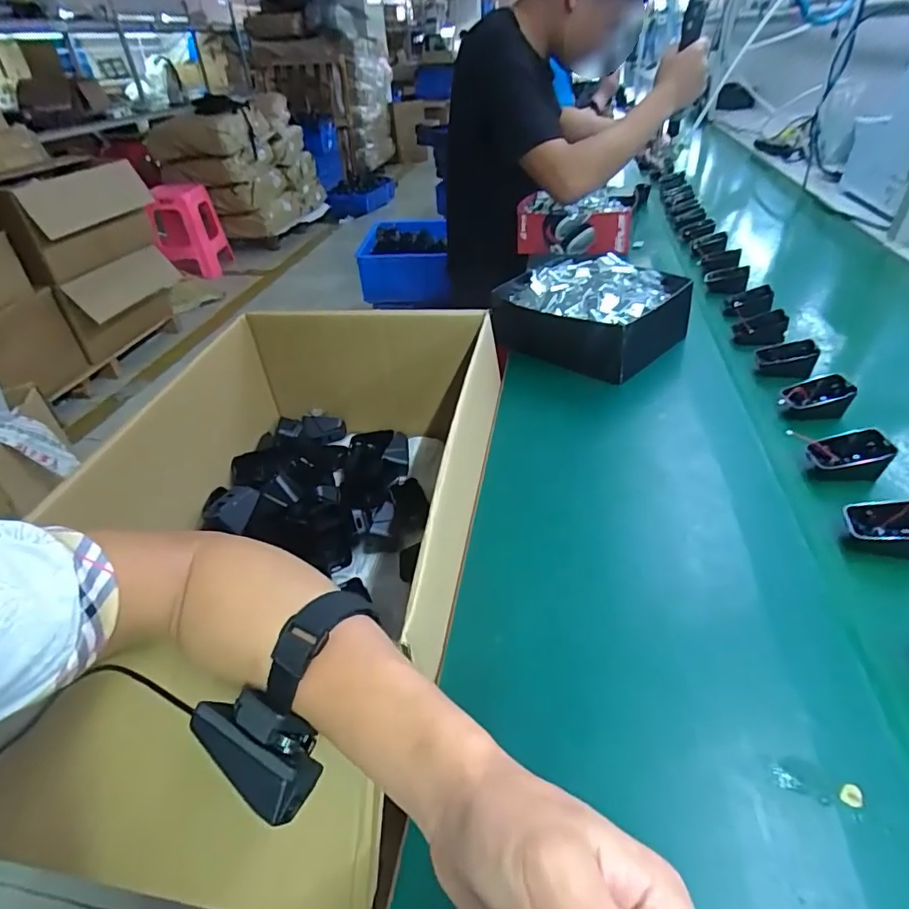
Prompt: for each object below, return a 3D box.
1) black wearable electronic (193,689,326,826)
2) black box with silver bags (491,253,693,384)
[{"bbox_3d":[-0.101,0.148,0.272,0.068,0.040,0.038,22,45,30],"label":"black wearable electronic"},{"bbox_3d":[0.192,-0.212,0.780,0.212,0.092,0.238,-31,45,-30],"label":"black box with silver bags"}]

